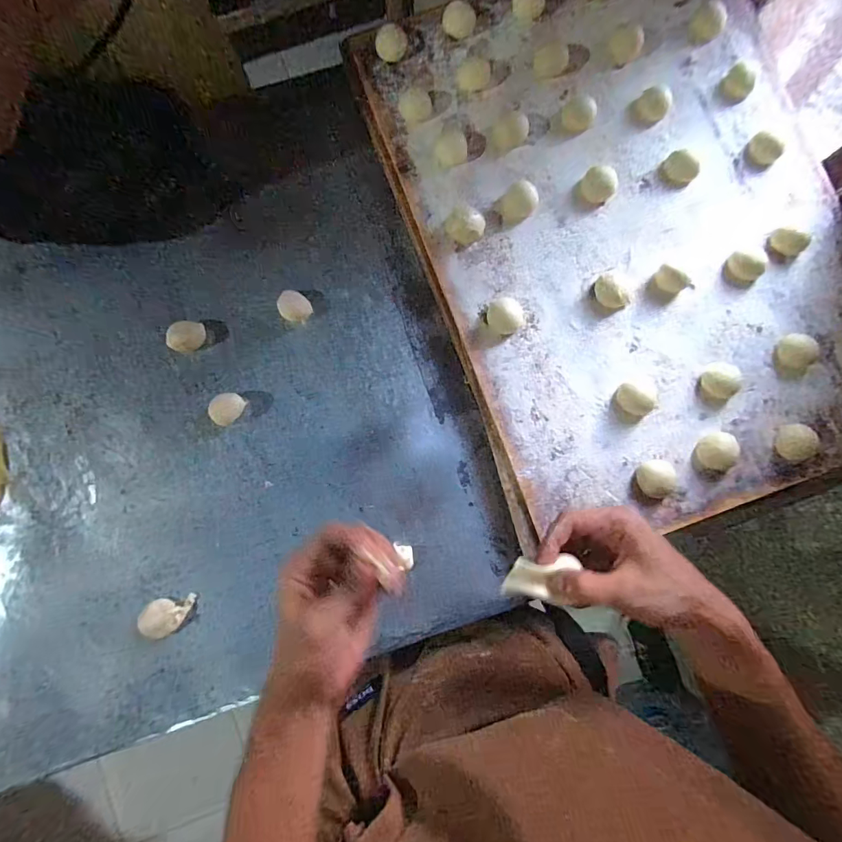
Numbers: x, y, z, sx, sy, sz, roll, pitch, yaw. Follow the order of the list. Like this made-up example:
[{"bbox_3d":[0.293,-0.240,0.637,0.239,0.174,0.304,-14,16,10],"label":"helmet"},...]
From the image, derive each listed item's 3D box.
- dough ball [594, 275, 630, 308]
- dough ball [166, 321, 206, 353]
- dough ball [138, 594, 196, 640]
[{"bbox_3d":[0.194,-0.130,0.446,0.033,0.018,0.035,0,84,-3],"label":"dough ball"},{"bbox_3d":[-0.243,-0.087,0.461,0.028,0.019,0.034,23,84,0],"label":"dough ball"},{"bbox_3d":[-0.243,0.187,0.428,0.048,0.015,0.034,-17,85,-4],"label":"dough ball"}]

